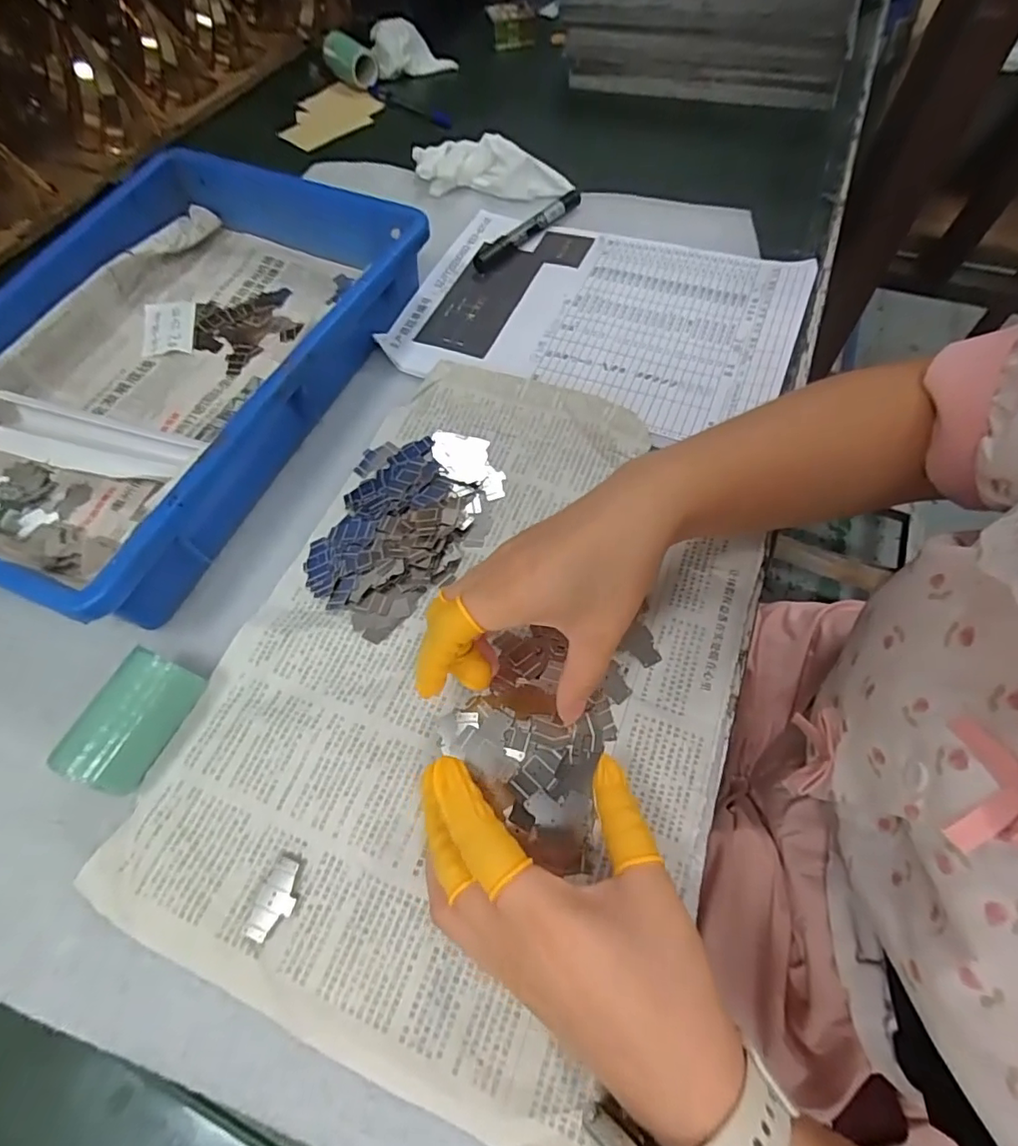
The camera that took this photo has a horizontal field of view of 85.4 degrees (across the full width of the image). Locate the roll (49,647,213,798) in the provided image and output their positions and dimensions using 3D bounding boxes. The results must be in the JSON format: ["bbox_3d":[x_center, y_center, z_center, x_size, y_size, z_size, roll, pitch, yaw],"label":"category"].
[{"bbox_3d":[-0.191,0.077,0.285,0.035,0.033,0.064,19,64,11],"label":"roll"}]

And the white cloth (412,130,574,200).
[{"bbox_3d":[-0.017,-0.401,0.539,0.153,0.029,0.062,7,63,5],"label":"white cloth"}]

